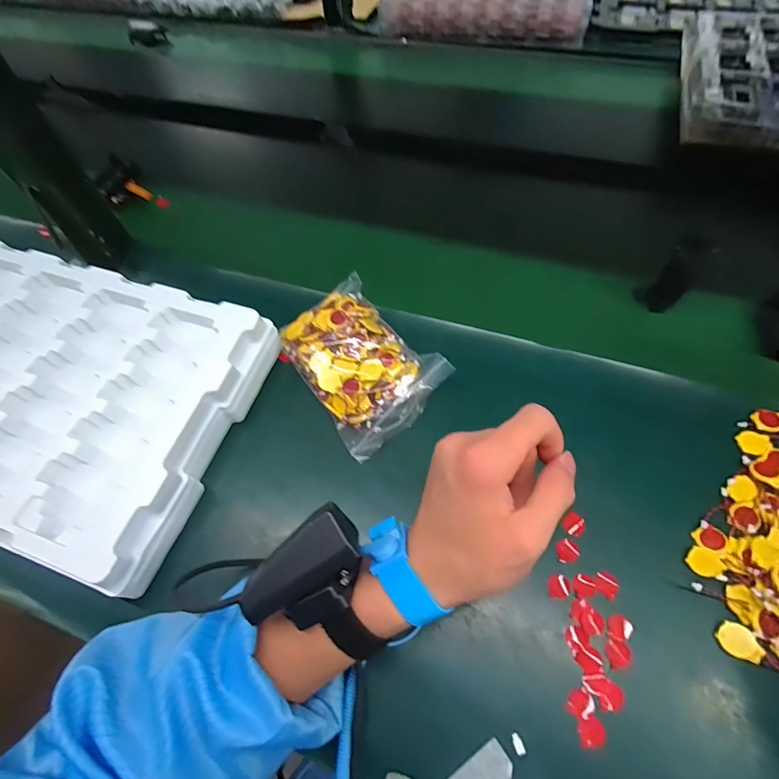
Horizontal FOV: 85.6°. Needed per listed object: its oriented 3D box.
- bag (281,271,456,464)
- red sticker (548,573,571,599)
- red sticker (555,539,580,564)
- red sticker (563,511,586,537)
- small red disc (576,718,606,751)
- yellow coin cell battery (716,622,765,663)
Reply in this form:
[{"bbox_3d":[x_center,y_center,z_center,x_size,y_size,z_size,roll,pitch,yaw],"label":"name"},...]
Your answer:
[{"bbox_3d":[-0.028,-0.030,0.386,0.102,0.035,0.157,-33,64,-14],"label":"bag"},{"bbox_3d":[0.123,0.143,0.306,0.015,0.004,0.016,0,60,4],"label":"red sticker"},{"bbox_3d":[0.134,0.122,0.317,0.016,0.004,0.016,-15,61,-5],"label":"red sticker"},{"bbox_3d":[0.144,0.104,0.326,0.016,0.004,0.016,40,70,22],"label":"red sticker"},{"bbox_3d":[0.128,0.216,0.264,0.017,0.004,0.015,-9,60,-1],"label":"small red disc"},{"bbox_3d":[0.232,0.167,0.278,0.020,0.007,0.023,-39,65,-17],"label":"yellow coin cell battery"}]

